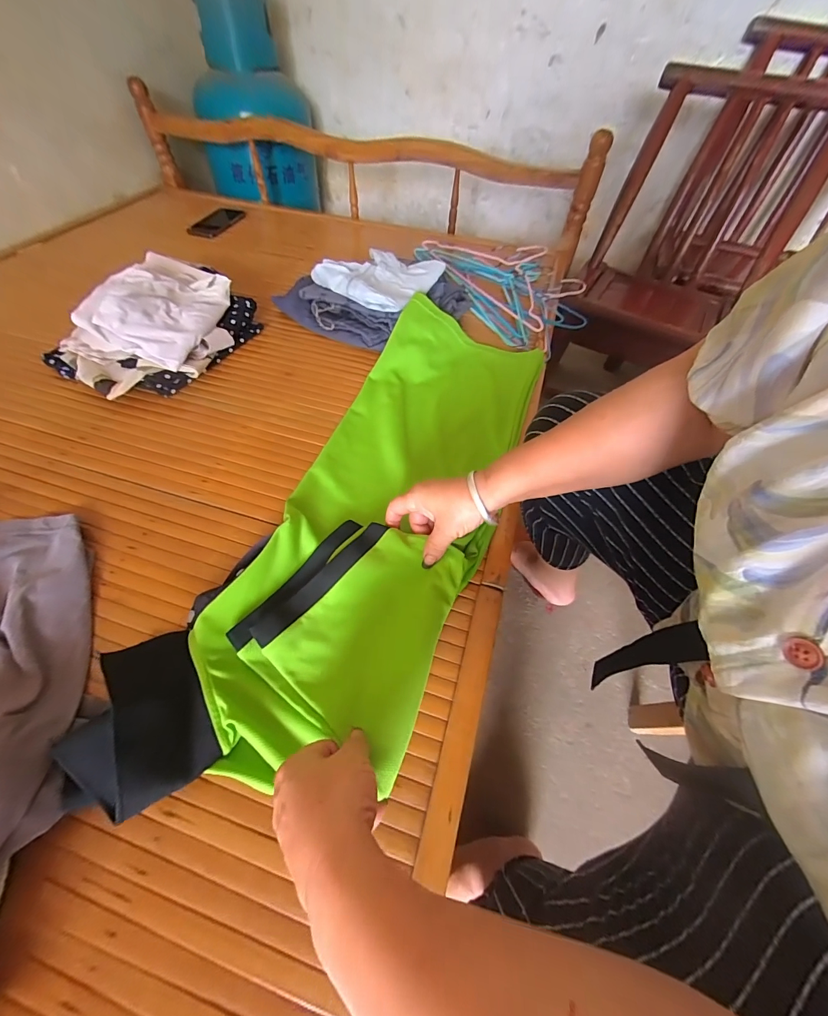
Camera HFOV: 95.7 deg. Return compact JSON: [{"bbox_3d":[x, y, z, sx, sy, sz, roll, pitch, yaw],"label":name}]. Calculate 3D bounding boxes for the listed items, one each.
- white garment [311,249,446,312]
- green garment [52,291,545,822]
[{"bbox_3d":[-0.065,-0.413,0.665,0.183,0.029,0.156,29,58,16],"label":"white garment"},{"bbox_3d":[-0.025,-0.032,0.446,0.238,0.070,0.695,20,55,11],"label":"green garment"}]

